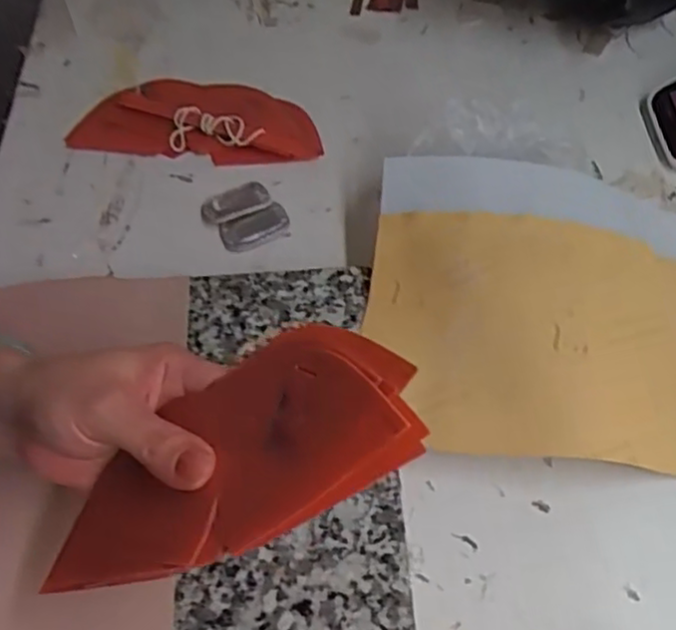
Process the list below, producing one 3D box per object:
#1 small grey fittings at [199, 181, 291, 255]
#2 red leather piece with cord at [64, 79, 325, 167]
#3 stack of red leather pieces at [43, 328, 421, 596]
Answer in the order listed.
[{"bbox_3d":[-0.068,-0.073,0.518,0.050,0.012,0.057,-34,64,-17],"label":"small grey fittings"},{"bbox_3d":[-0.108,-0.160,0.563,0.190,0.021,0.080,7,60,5],"label":"red leather piece with cord"},{"bbox_3d":[-0.050,0.058,0.288,0.185,0.014,0.077,-29,56,27],"label":"stack of red leather pieces"}]

